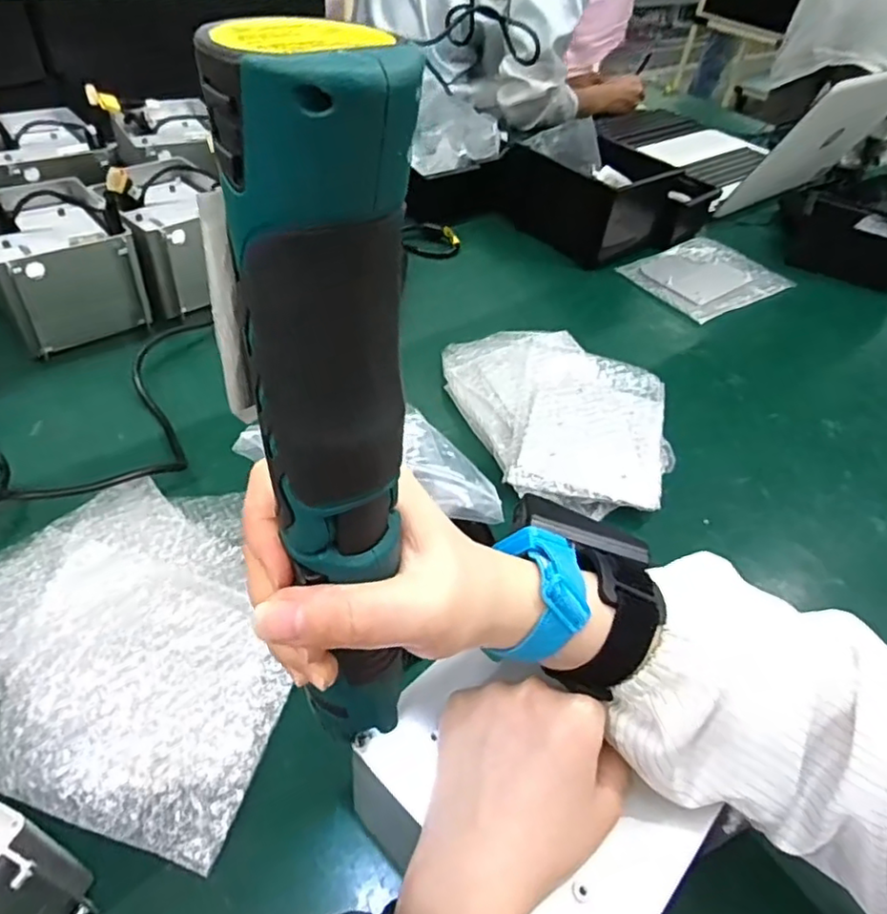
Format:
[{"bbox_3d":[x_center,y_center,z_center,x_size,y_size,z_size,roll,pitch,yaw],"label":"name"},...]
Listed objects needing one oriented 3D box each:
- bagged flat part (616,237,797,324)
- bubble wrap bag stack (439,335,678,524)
[{"bbox_3d":[0.374,-0.260,0.896,0.215,0.014,0.169,-26,54,-29],"label":"bagged flat part"},{"bbox_3d":[0.114,-0.044,0.639,0.227,0.037,0.275,6,45,-2],"label":"bubble wrap bag stack"}]

